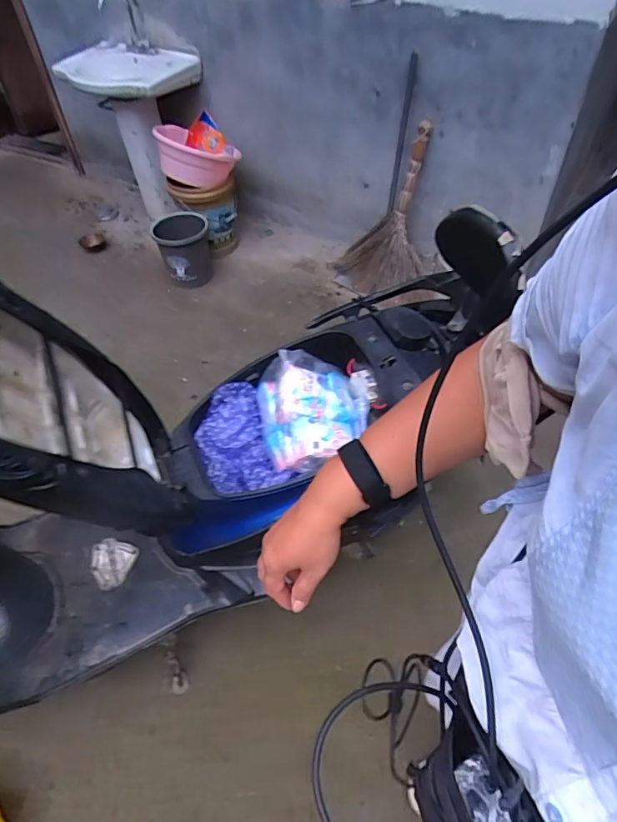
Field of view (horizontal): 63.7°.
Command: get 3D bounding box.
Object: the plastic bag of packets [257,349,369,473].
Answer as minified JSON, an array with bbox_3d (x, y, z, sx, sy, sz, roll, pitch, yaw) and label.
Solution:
[{"bbox_3d":[0.009,-0.011,1.051,0.227,0.112,0.267,-13,48,-9],"label":"plastic bag of packets"}]

